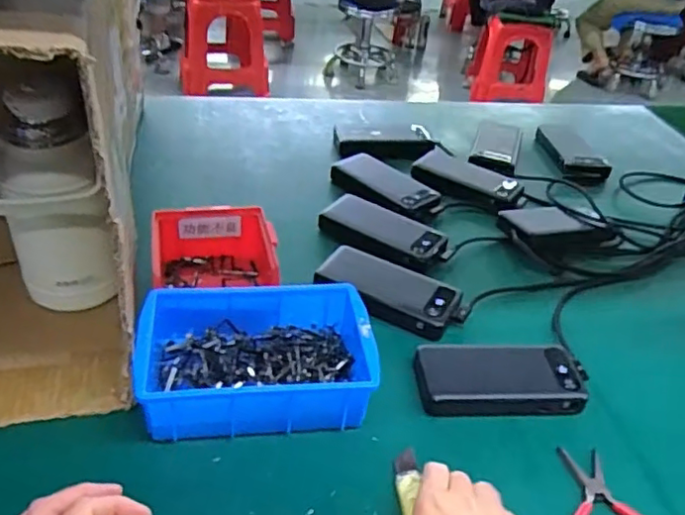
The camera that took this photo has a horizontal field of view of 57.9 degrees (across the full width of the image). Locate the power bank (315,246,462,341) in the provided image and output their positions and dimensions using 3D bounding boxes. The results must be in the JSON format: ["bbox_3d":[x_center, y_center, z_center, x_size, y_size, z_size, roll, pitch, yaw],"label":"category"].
[{"bbox_3d":[0.049,0.033,0.676,0.151,0.022,0.068,23,39,21],"label":"power bank"}]

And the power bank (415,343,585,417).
[{"bbox_3d":[0.149,0.116,0.594,0.155,0.023,0.072,2,36,-7],"label":"power bank"}]

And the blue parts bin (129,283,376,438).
[{"bbox_3d":[-0.076,0.090,0.557,0.195,0.064,0.135,-1,37,-11],"label":"blue parts bin"}]

